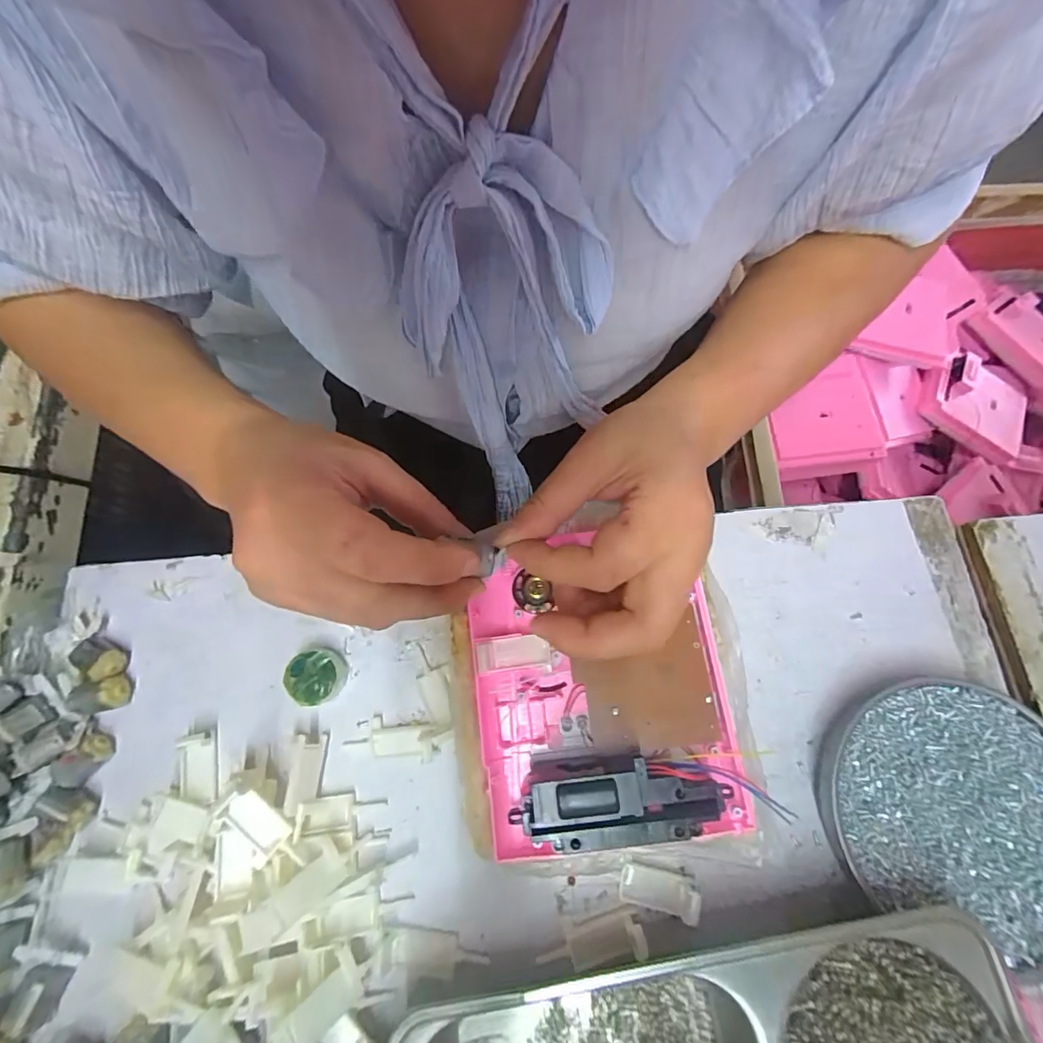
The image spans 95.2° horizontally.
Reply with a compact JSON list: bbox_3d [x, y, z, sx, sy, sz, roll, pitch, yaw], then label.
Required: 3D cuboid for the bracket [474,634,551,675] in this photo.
[{"bbox_3d":[-0.005,0.074,0.267,0.040,0.010,0.019,-5,72,0],"label":"bracket"}]

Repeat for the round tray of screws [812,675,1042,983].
[{"bbox_3d":[0.239,0.155,0.261,0.133,0.022,0.122,-1,72,2],"label":"round tray of screws"}]

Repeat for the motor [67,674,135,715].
[{"bbox_3d":[-0.262,0.107,0.296,0.029,0.023,0.020,-10,72,-2],"label":"motor"}]

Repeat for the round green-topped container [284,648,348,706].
[{"bbox_3d":[-0.127,0.096,0.296,0.033,0.018,0.033,-1,72,2],"label":"round green-topped container"}]

